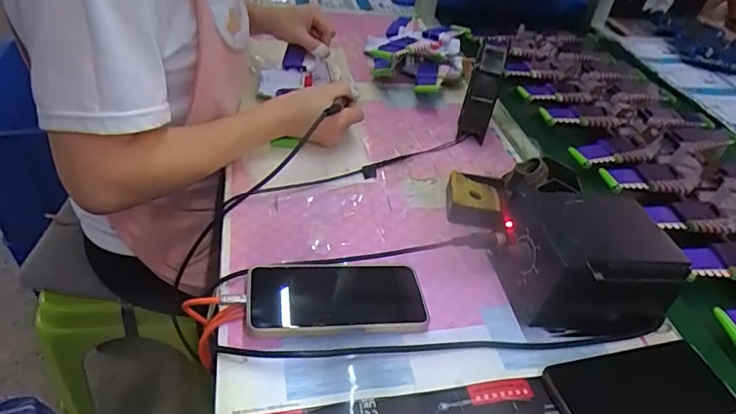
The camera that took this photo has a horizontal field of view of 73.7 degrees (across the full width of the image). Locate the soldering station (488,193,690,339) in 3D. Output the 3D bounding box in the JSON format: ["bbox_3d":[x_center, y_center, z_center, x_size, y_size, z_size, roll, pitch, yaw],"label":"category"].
[{"bbox_3d":[0.213,0.050,0.477,0.155,0.092,0.108,2,41,-4],"label":"soldering station"}]

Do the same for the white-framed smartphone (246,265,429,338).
[{"bbox_3d":[-0.030,0.087,0.464,0.162,0.018,0.076,1,38,-13],"label":"white-framed smartphone"}]

